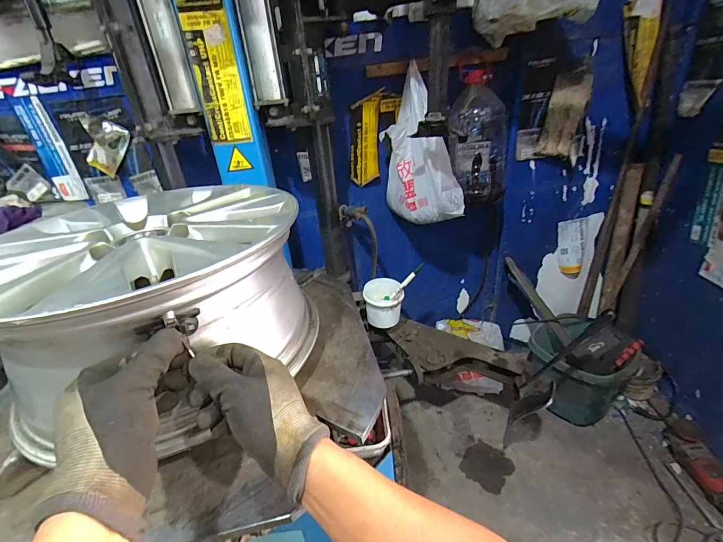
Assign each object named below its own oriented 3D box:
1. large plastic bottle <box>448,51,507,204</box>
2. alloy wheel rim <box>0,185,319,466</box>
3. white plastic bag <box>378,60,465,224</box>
[{"bbox_3d":[0.331,-0.396,1.001,0.153,0.365,0.172,4,29,20],"label":"large plastic bottle"},{"bbox_3d":[-0.278,0.025,0.499,0.381,0.184,0.374,-17,29,-20],"label":"alloy wheel rim"},{"bbox_3d":[0.168,-0.329,0.985,0.216,0.376,0.165,-3,28,7],"label":"white plastic bag"}]

